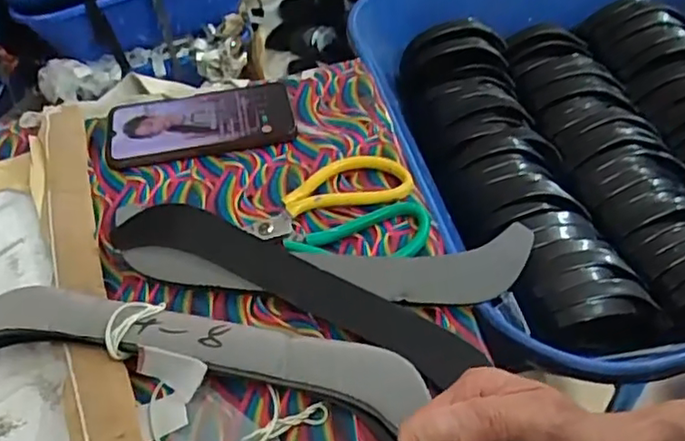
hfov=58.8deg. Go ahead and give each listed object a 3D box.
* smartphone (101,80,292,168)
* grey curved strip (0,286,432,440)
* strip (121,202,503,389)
[{"bbox_3d":[-0.125,-0.088,0.539,0.160,0.013,0.078,-11,49,-9],"label":"smartphone"},{"bbox_3d":[-0.093,0.080,0.379,0.280,0.037,0.055,7,49,7],"label":"grey curved strip"},{"bbox_3d":[-0.038,0.041,0.413,0.261,0.016,0.050,23,52,20],"label":"strip"}]

